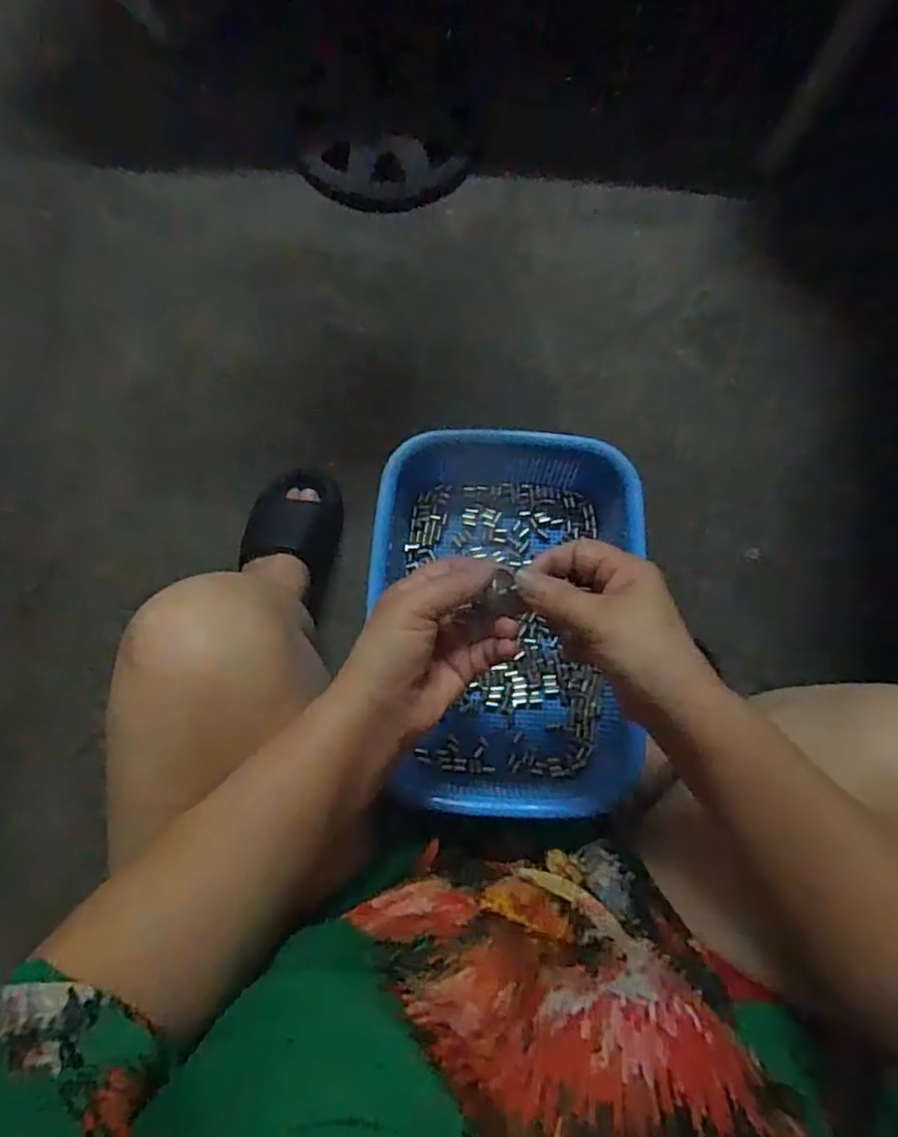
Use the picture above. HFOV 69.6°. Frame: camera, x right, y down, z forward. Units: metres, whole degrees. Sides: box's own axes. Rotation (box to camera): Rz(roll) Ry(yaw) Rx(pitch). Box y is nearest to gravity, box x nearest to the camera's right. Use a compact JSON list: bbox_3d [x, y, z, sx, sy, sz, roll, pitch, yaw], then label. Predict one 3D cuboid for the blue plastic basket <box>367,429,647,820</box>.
[{"bbox_3d":[0.044,0.041,0.526,0.207,0.068,0.301,4,79,0],"label":"blue plastic basket"}]

